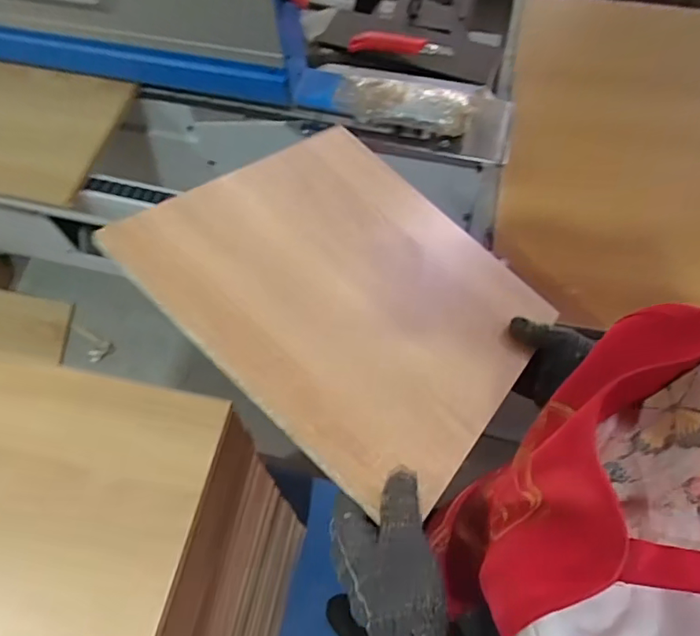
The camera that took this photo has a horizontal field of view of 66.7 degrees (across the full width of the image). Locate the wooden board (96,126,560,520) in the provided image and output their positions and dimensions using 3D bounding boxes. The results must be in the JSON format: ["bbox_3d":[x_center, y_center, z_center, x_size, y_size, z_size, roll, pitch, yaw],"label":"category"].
[{"bbox_3d":[0.011,-0.039,0.558,0.359,0.017,0.360,43,49,7],"label":"wooden board"}]

